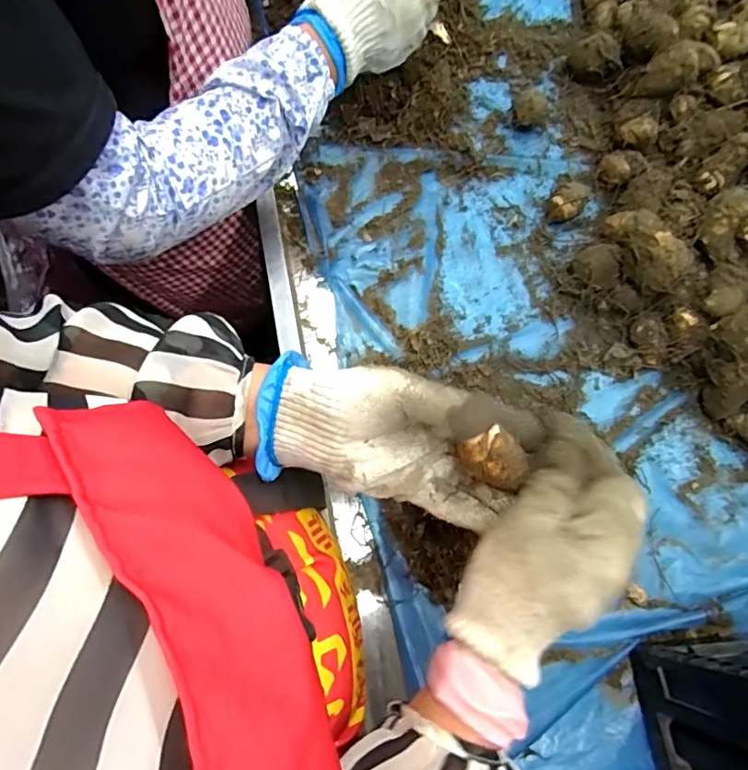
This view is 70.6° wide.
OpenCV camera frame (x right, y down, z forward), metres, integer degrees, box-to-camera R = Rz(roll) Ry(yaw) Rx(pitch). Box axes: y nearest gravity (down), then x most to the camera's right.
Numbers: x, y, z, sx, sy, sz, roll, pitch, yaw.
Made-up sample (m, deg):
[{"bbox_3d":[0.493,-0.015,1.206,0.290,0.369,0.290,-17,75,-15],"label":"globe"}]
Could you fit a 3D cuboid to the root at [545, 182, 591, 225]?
[{"bbox_3d":[0.194,-0.181,0.532,0.032,0.030,0.045,31,79,8],"label":"root"}]

